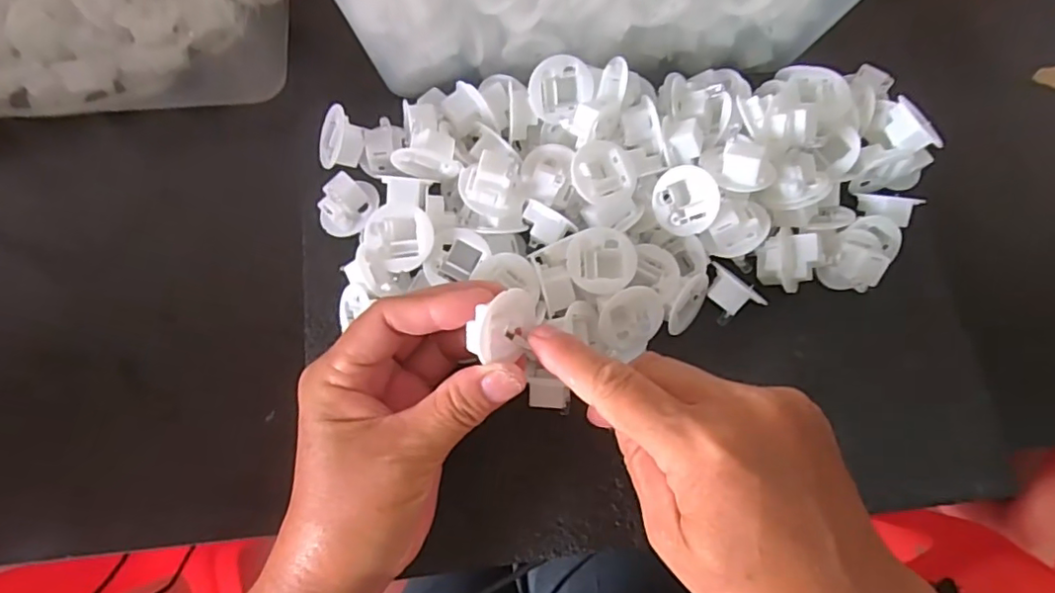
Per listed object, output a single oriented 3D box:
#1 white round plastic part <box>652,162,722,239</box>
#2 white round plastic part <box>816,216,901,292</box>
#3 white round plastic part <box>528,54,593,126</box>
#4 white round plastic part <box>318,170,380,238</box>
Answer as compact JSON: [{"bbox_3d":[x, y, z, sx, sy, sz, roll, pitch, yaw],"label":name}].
[{"bbox_3d":[0.078,-0.047,0.288,0.031,0.015,0.032,16,107,21],"label":"white round plastic part"},{"bbox_3d":[0.171,-0.022,0.302,0.030,0.022,0.043,42,76,10],"label":"white round plastic part"},{"bbox_3d":[0.016,-0.106,0.299,0.033,0.013,0.029,-39,114,9],"label":"white round plastic part"},{"bbox_3d":[-0.094,-0.047,0.303,0.025,0.013,0.030,30,74,7],"label":"white round plastic part"}]

